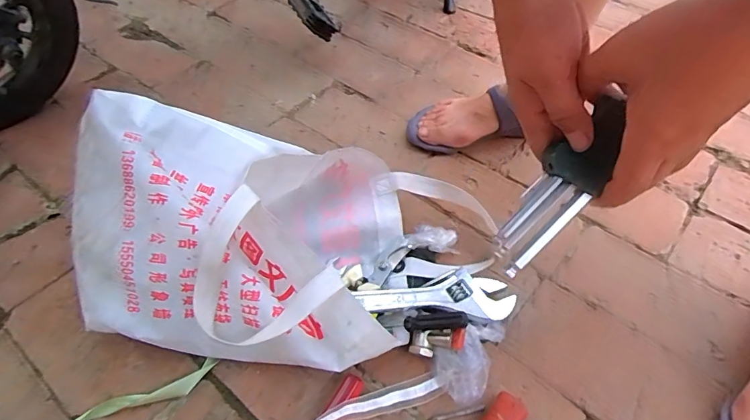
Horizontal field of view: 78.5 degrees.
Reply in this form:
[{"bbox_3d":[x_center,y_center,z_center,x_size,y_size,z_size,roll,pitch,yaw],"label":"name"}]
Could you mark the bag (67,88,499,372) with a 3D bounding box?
[{"bbox_3d":[-0.110,0.022,0.511,0.387,0.193,0.251,7,52,6],"label":"bag"}]

